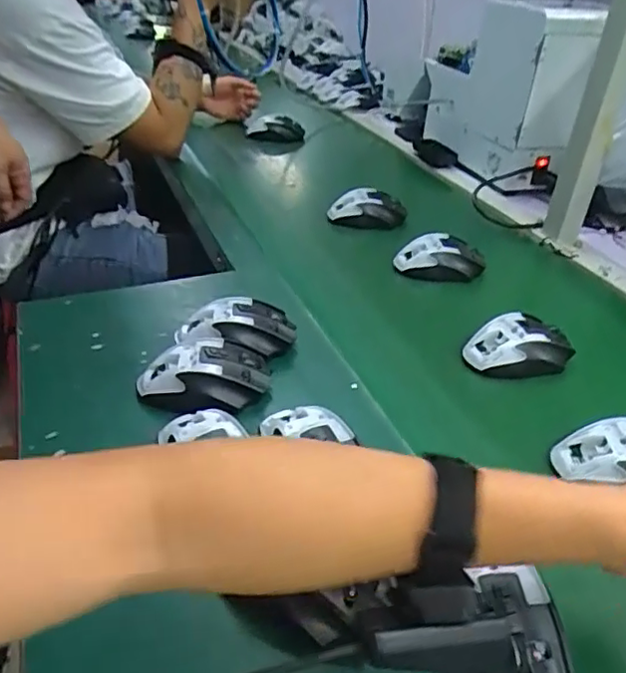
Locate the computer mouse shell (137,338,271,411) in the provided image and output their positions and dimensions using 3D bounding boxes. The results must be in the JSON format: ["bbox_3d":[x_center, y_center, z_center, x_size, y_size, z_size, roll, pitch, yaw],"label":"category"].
[{"bbox_3d":[-0.098,0.037,0.544,0.116,0.038,0.075,-6,35,-13],"label":"computer mouse shell"}]

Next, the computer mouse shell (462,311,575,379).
[{"bbox_3d":[0.212,0.012,0.618,0.111,0.041,0.063,-2,35,-9],"label":"computer mouse shell"}]

